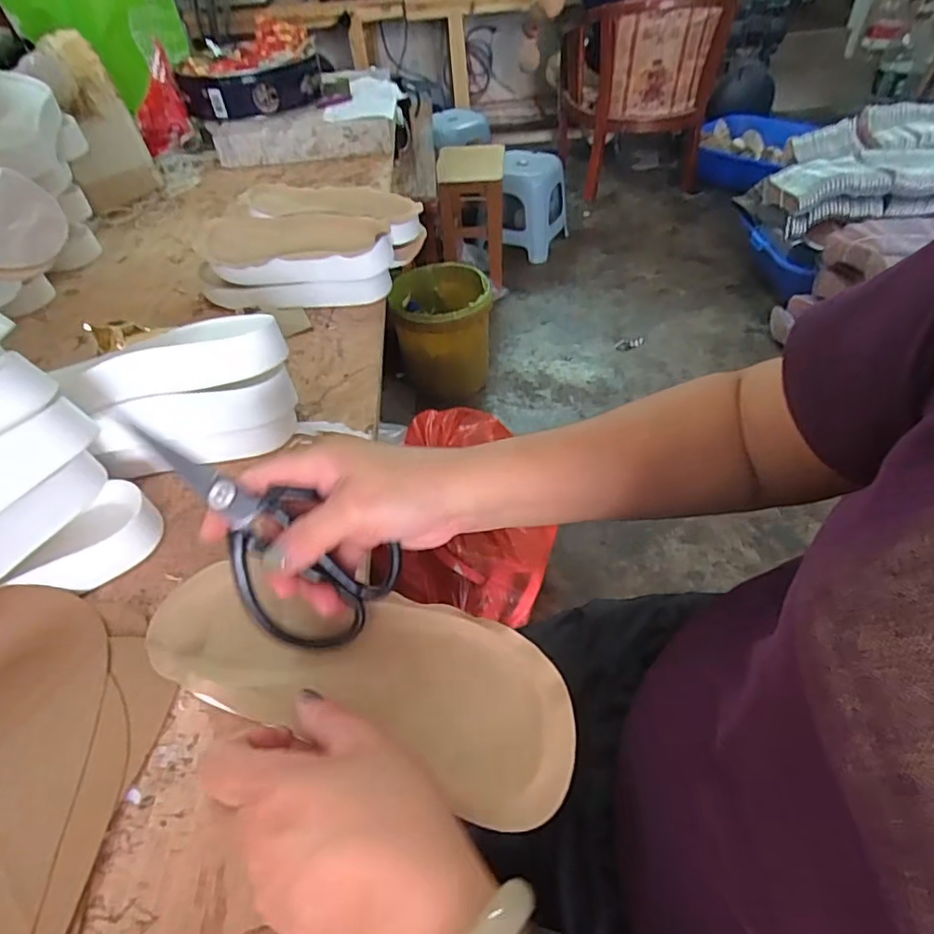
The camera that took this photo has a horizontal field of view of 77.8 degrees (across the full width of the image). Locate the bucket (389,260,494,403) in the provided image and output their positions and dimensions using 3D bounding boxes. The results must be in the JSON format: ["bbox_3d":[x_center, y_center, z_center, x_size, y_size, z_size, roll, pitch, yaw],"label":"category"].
[{"bbox_3d":[-0.066,-0.373,1.617,0.255,0.294,0.255,-2,45,2],"label":"bucket"}]

